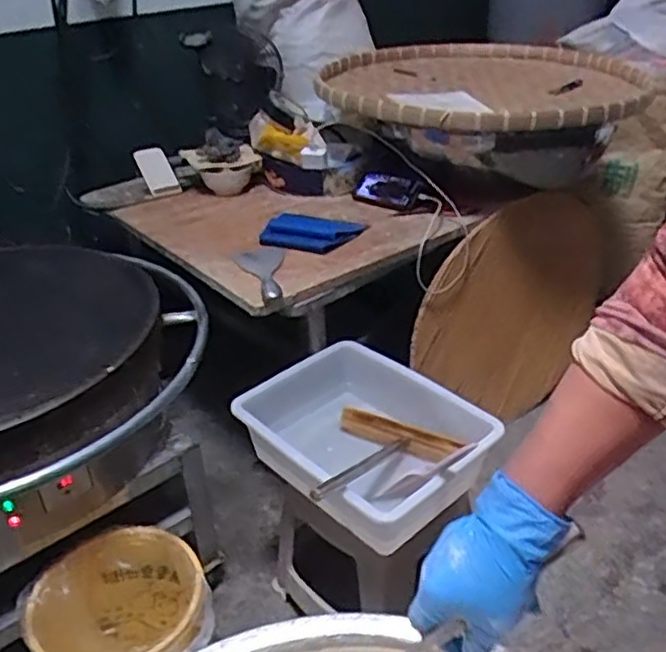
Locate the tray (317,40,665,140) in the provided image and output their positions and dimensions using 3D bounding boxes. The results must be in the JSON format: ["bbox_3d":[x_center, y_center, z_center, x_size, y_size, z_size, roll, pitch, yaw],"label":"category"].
[{"bbox_3d":[0.336,-0.537,1.572,0.690,0.125,0.765,7,32,14],"label":"tray"}]

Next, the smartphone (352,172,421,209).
[{"bbox_3d":[0.119,-0.293,1.484,0.146,0.016,0.087,18,70,25],"label":"smartphone"}]

